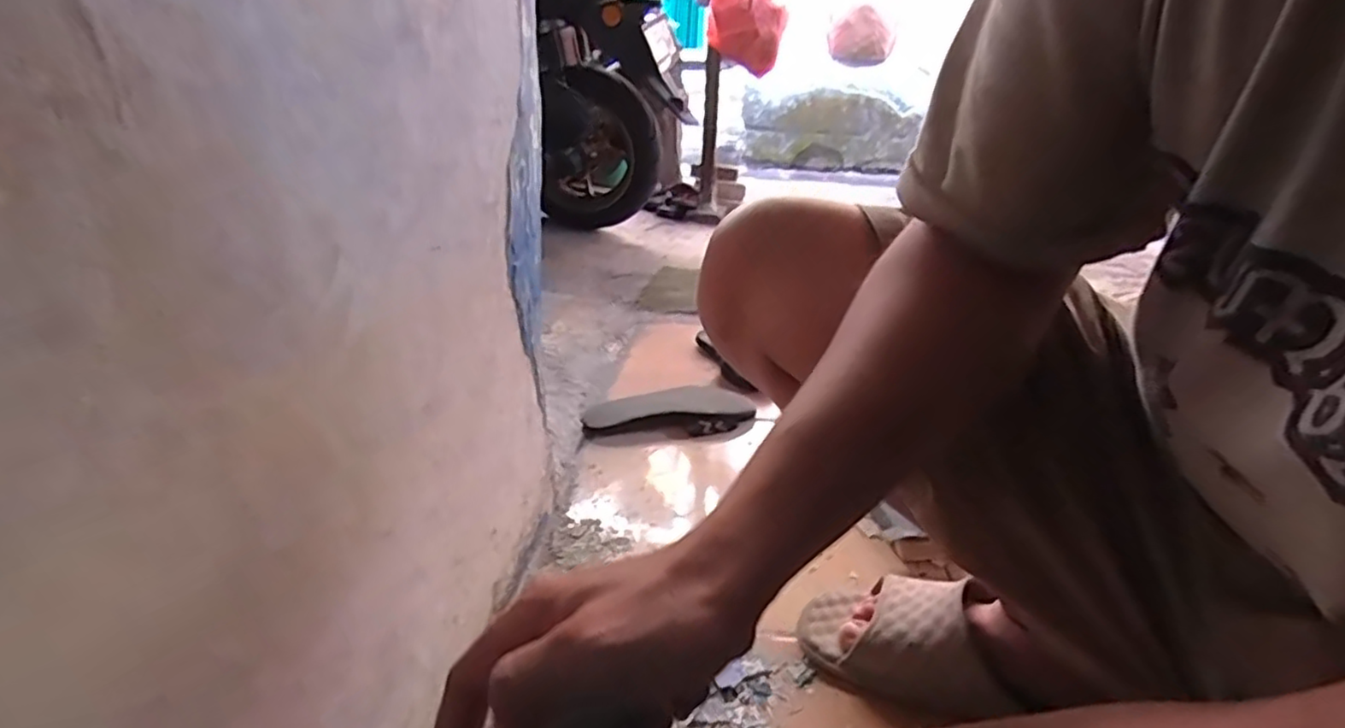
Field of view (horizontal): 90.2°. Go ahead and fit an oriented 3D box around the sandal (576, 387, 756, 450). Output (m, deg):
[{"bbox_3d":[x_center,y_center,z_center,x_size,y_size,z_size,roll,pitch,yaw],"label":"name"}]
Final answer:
[{"bbox_3d":[-0.001,0.071,0.904,0.225,0.031,0.105,-8,25,-23],"label":"sandal"}]

